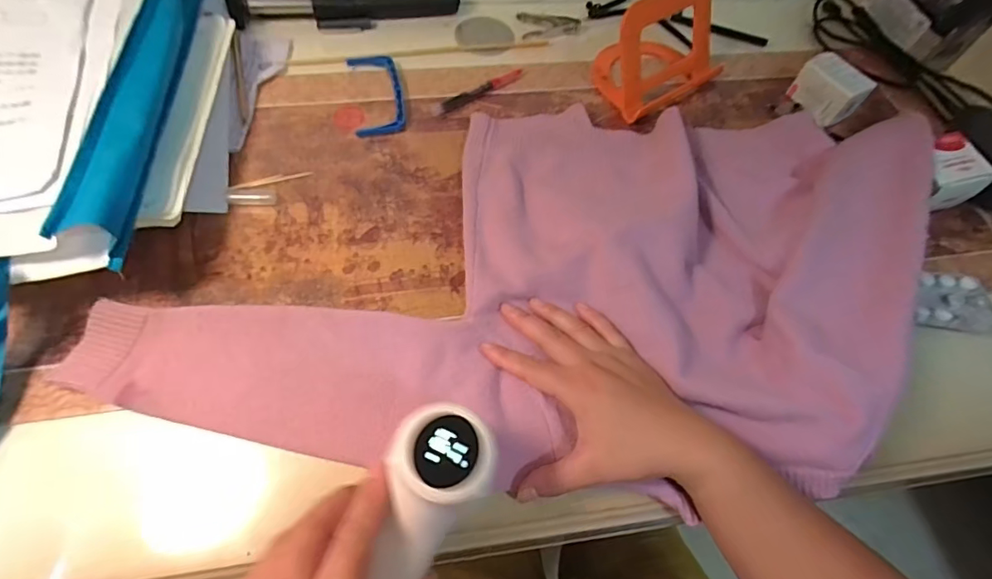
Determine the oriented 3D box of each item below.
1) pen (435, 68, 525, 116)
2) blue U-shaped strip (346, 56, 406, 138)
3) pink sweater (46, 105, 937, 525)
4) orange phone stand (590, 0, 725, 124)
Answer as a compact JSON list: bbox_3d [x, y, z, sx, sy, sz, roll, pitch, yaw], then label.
[{"bbox_3d":[-0.016,-0.205,0.510,0.108,0.009,0.013,-28,65,-18],"label":"pen"},{"bbox_3d":[-0.122,-0.205,0.505,0.050,0.011,0.115,-10,61,-9],"label":"blue U-shaped strip"},{"bbox_3d":[0.041,-0.008,0.390,0.648,0.056,0.357,-13,61,-8],"label":"pink sweater"},{"bbox_3d":[0.165,-0.256,0.507,0.133,0.083,0.104,-39,69,-23],"label":"orange phone stand"}]

